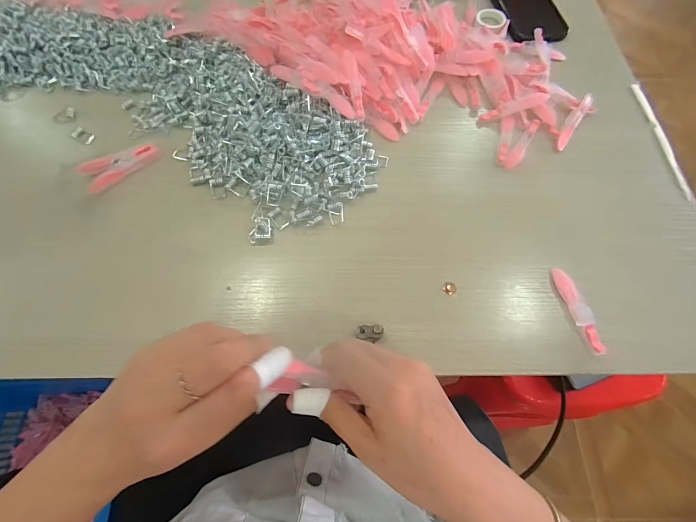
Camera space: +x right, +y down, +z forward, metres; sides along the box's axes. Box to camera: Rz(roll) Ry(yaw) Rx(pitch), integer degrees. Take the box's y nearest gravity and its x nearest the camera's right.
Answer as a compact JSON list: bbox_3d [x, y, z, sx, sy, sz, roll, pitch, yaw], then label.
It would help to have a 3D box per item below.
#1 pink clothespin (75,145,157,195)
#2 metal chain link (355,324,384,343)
[{"bbox_3d":[-0.234,-0.100,0.343,0.072,0.011,0.036,-36,72,-14],"label":"pink clothespin"},{"bbox_3d":[0.018,0.061,0.280,0.022,0.014,0.012,2,68,0],"label":"metal chain link"}]

